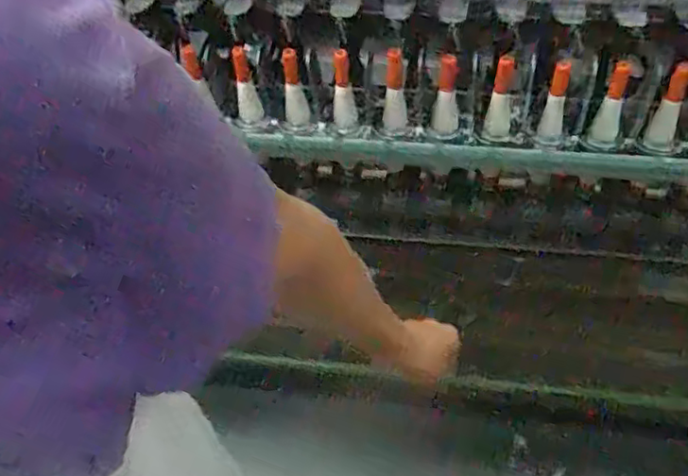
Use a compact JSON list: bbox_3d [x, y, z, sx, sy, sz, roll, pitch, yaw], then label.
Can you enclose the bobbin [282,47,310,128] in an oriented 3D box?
[{"bbox_3d":[-0.066,-0.195,0.830,0.031,0.101,0.030,-10,49,-3],"label":"bobbin"}]

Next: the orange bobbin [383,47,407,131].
[{"bbox_3d":[0.065,-0.189,0.824,0.029,0.108,0.031,-3,49,4],"label":"orange bobbin"}]

